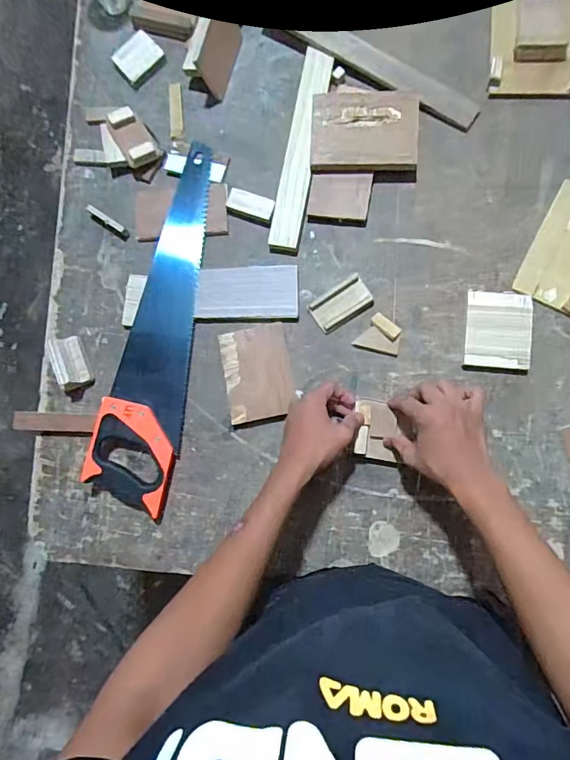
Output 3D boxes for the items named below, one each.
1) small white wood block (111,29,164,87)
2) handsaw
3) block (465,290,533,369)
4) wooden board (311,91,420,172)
[{"bbox_3d":[-0.224,-0.490,0.693,0.068,0.009,0.060,-41,84,0],"label":"small white wood block"},{"bbox_3d":[-0.172,-0.081,0.651,0.107,0.033,0.514,12,86,5],"label":"handsaw"},{"bbox_3d":[0.285,-0.068,0.612,0.082,0.011,0.102,4,85,4],"label":"block"},{"bbox_3d":[0.109,-0.339,0.624,0.143,0.010,0.099,-1,100,2],"label":"wooden board"}]

